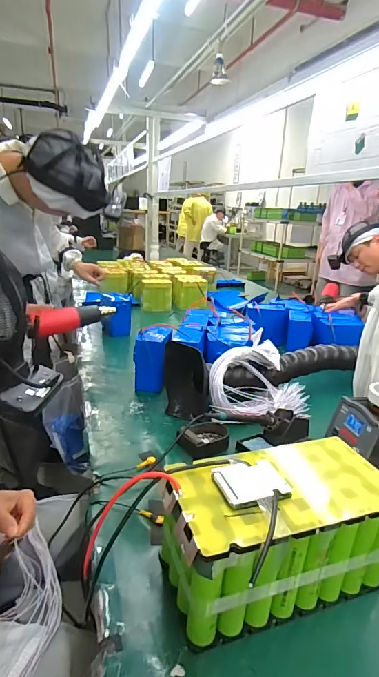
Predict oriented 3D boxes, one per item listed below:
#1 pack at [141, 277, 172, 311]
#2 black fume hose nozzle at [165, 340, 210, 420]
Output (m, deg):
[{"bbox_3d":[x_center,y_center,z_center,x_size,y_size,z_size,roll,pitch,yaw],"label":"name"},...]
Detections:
[{"bbox_3d":[-0.163,-0.210,1.878,0.150,0.143,0.105,0,19,-7],"label":"pack"},{"bbox_3d":[-0.007,0.102,0.917,0.107,0.162,0.088,2,19,-2],"label":"black fume hose nozzle"}]

